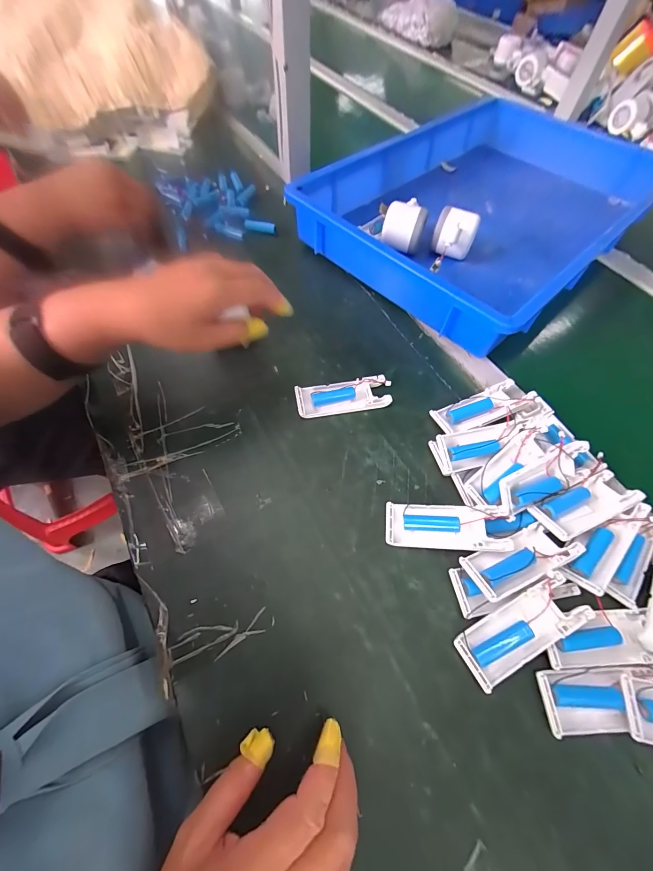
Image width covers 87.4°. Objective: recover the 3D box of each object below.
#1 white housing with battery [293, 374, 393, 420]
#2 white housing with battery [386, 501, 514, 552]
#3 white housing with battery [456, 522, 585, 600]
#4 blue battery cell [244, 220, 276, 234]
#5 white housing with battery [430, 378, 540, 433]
[{"bbox_3d":[0.019,-0.044,0.389,0.106,0.017,0.039,-8,61,-6],"label":"white housing with battery"},{"bbox_3d":[0.109,0.083,0.311,0.105,0.013,0.038,-1,60,12],"label":"white housing with battery"},{"bbox_3d":[0.168,0.104,0.291,0.100,0.017,0.037,-19,63,-12],"label":"white housing with battery"},{"bbox_3d":[-0.104,-0.334,0.543,0.049,0.012,0.015,12,61,5],"label":"blue battery cell"},{"bbox_3d":[0.173,-0.032,0.380,0.109,0.024,0.037,-19,63,-12],"label":"white housing with battery"}]

